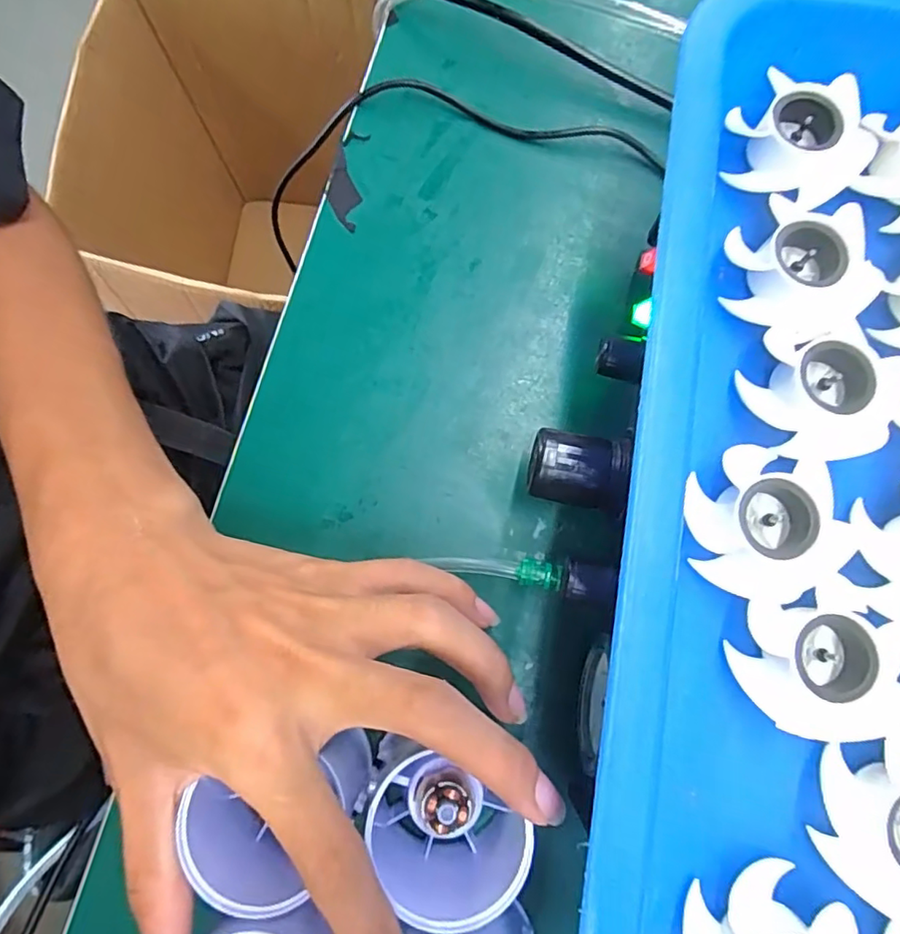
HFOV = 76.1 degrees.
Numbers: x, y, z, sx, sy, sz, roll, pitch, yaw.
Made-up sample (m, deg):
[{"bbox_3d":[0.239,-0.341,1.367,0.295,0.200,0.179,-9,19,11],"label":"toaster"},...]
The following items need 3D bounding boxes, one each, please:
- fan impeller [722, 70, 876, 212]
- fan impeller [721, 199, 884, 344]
[{"bbox_3d":[0.112,-0.106,0.188,0.037,0.017,0.040,0,80,0],"label":"fan impeller"},{"bbox_3d":[0.109,-0.063,0.180,0.040,0.017,0.044,-7,80,-1],"label":"fan impeller"}]

